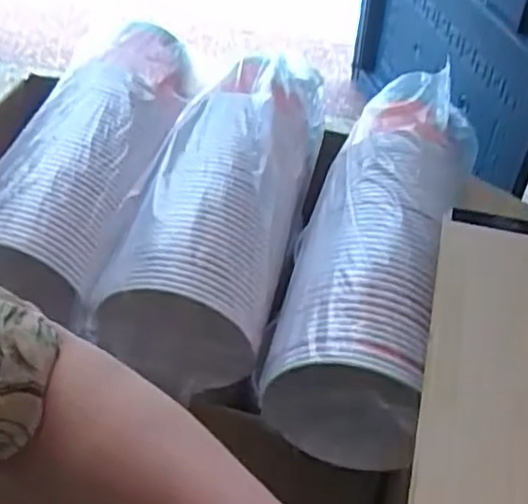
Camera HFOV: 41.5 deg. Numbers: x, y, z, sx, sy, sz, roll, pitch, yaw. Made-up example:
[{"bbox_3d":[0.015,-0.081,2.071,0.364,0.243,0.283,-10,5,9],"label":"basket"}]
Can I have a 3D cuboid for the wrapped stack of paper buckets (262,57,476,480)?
[{"bbox_3d":[0.138,-0.040,0.773,0.148,0.131,0.534,15,49,12],"label":"wrapped stack of paper buckets"}]

